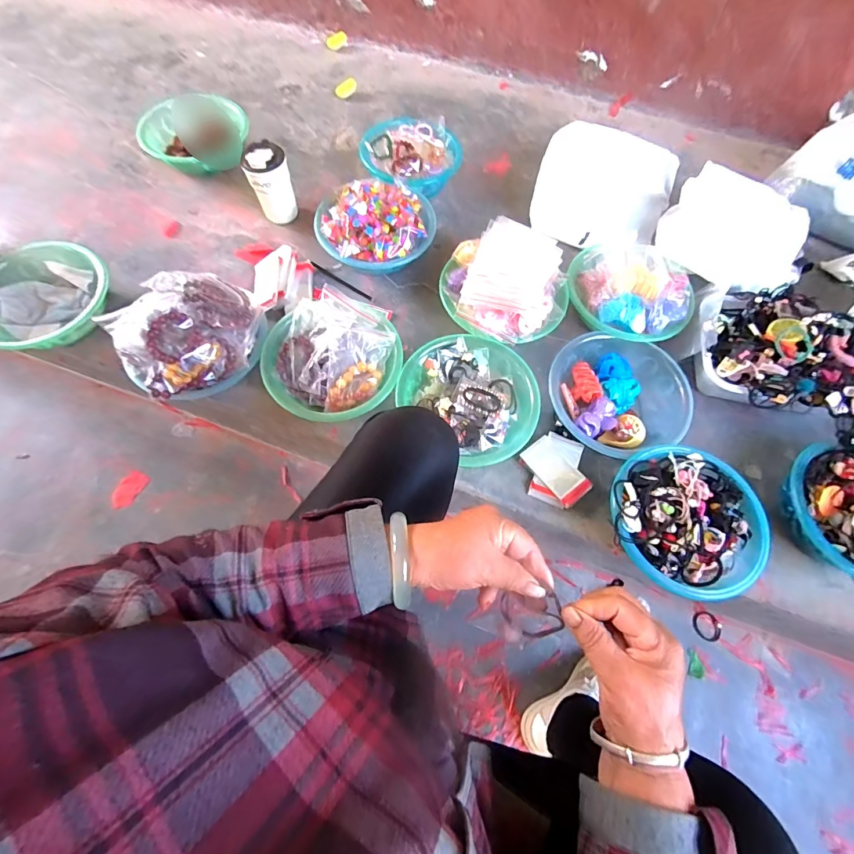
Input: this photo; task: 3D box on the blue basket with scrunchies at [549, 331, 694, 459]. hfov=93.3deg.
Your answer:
[{"bbox_3d":[0.335,-0.056,0.730,0.219,0.079,0.218,1,67,-2],"label":"blue basket with scrunchies"}]

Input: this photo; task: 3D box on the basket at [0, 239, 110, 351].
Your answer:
[{"bbox_3d":[-0.718,-0.237,0.753,0.244,0.071,0.231,33,69,11],"label":"basket"}]

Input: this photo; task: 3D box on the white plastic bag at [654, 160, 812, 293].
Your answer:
[{"bbox_3d":[0.651,-0.405,0.859,0.285,0.105,0.217,26,68,9],"label":"white plastic bag"}]

